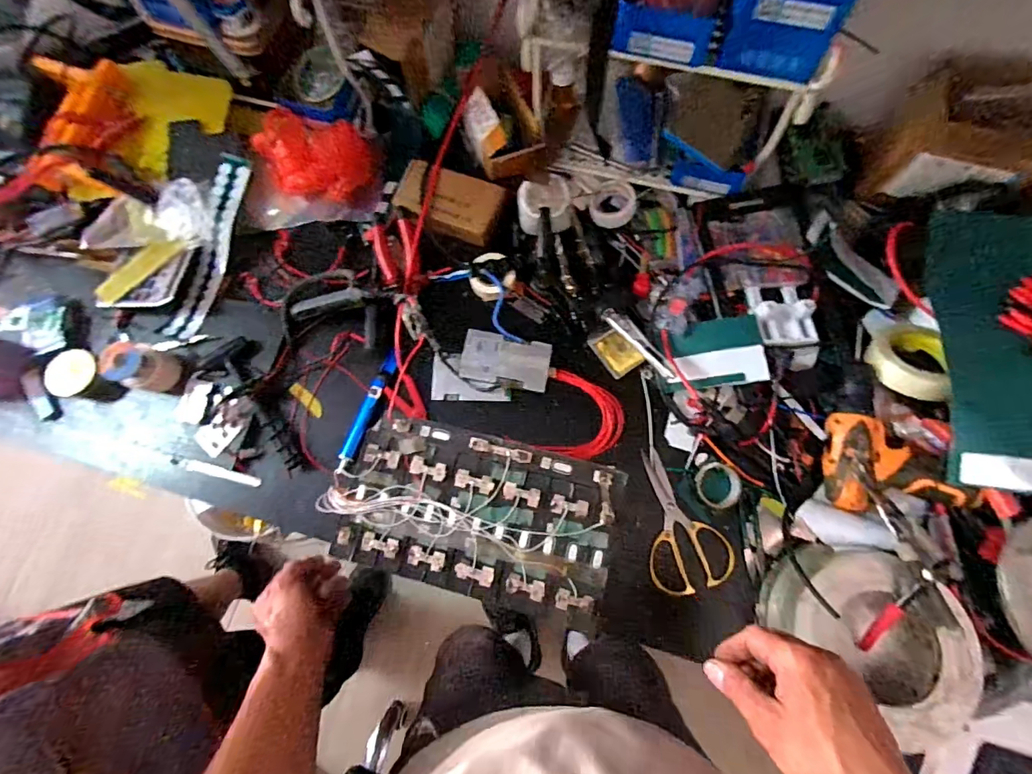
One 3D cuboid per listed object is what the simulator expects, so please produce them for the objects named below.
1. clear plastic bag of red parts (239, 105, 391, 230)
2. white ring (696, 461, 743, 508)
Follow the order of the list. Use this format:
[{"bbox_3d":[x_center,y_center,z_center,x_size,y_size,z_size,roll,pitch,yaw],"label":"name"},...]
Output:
[{"bbox_3d":[-0.323,-0.339,0.723,0.214,0.079,0.156,-7,76,1],"label":"clear plastic bag of red parts"},{"bbox_3d":[0.258,0.127,0.616,0.057,0.018,0.058,-1,77,3],"label":"white ring"}]

